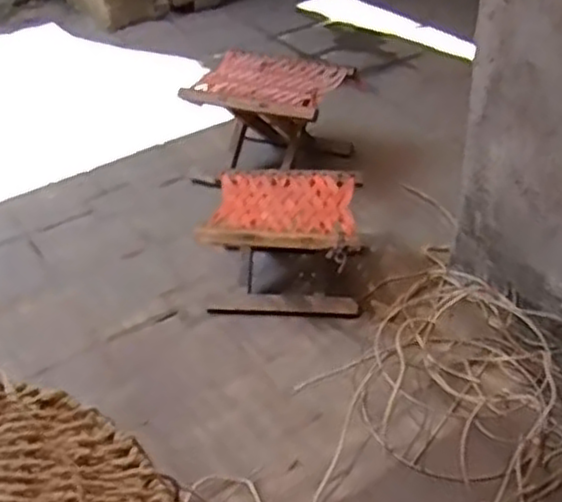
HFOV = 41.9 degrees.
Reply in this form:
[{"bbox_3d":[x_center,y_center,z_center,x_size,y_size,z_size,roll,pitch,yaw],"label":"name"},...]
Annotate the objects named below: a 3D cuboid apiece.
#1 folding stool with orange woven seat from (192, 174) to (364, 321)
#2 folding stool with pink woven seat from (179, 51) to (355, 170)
[{"bbox_3d":[0.003,-0.012,1.392,0.282,0.187,0.242,1,37,6],"label":"folding stool with orange woven seat"},{"bbox_3d":[-0.014,-0.296,1.728,0.305,0.254,0.298,14,40,22],"label":"folding stool with pink woven seat"}]

